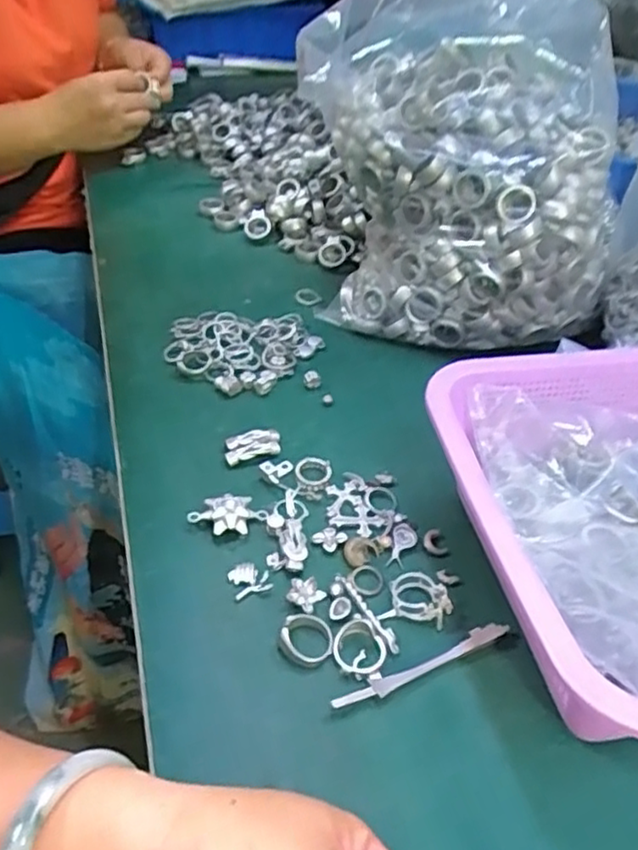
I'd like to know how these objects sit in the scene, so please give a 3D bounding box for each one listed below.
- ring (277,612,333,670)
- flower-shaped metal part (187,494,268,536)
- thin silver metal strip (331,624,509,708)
[{"bbox_3d":[-0.005,0.107,0.335,0.027,0.011,0.025,2,42,-2],"label":"ring"},{"bbox_3d":[-0.053,0.053,0.389,0.044,0.013,0.021,-5,43,-9],"label":"flower-shaped metal part"},{"bbox_3d":[0.052,0.118,0.331,0.098,0.004,0.010,-16,45,-20],"label":"thin silver metal strip"}]

